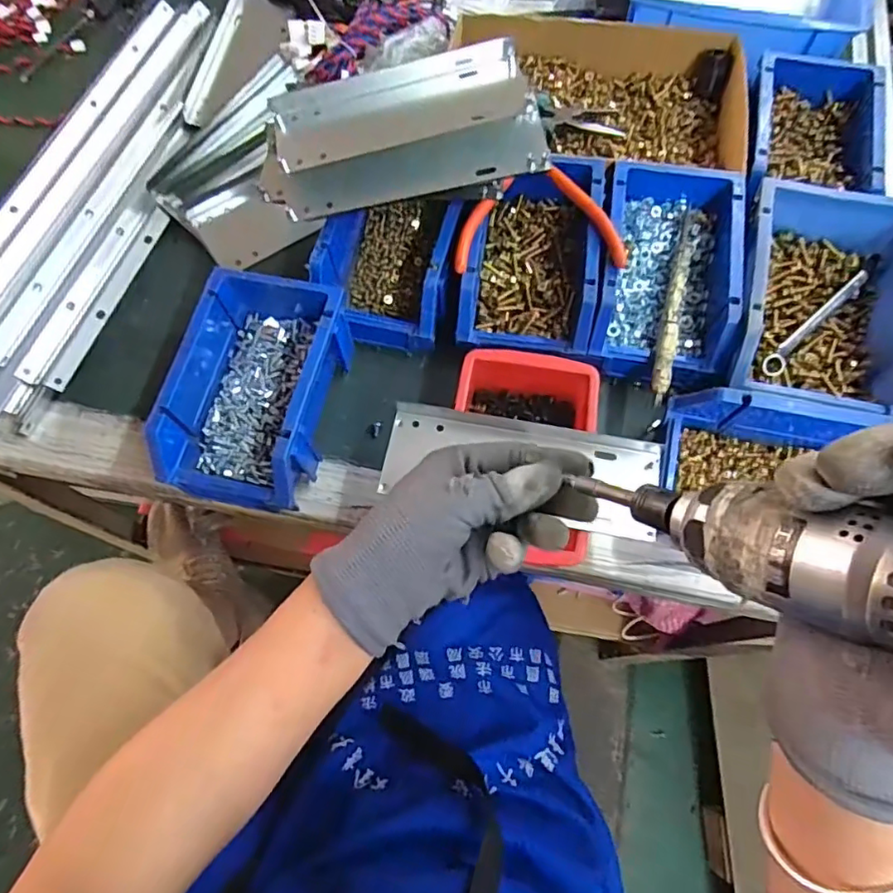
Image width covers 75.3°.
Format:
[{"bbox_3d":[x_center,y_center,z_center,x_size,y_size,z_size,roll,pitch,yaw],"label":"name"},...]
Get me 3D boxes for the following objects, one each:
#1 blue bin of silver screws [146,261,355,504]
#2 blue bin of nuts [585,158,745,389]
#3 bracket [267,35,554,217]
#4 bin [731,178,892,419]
[{"bbox_3d":[-0.136,-0.044,0.428,0.099,0.068,0.169,11,71,6],"label":"blue bin of silver screws"},{"bbox_3d":[0.171,-0.143,0.457,0.099,0.062,0.180,10,71,6],"label":"blue bin of nuts"},{"bbox_3d":[-0.038,-0.227,0.423,0.206,0.044,0.104,-9,70,-1],"label":"bracket"},{"bbox_3d":[0.282,-0.120,0.437,0.121,0.059,0.194,13,71,7],"label":"bin"}]

